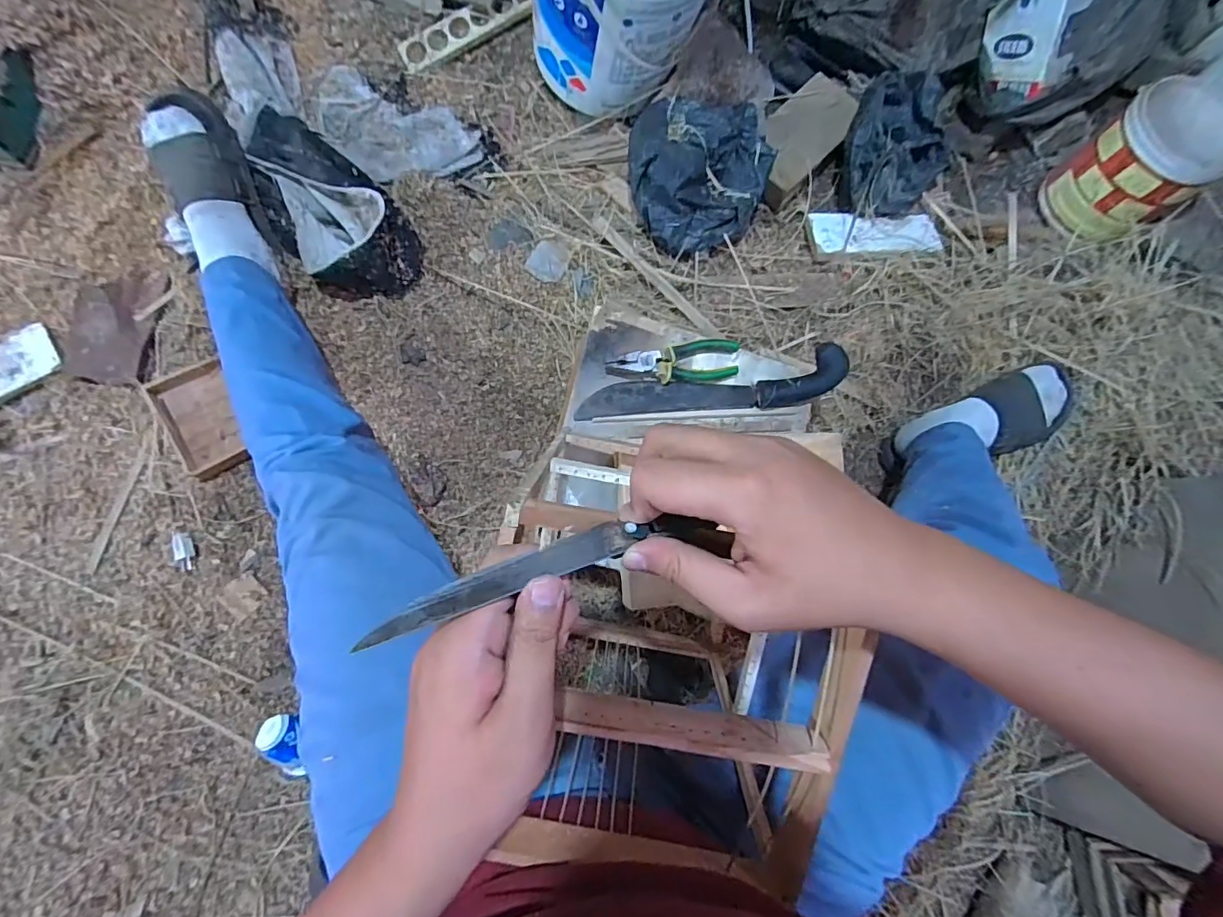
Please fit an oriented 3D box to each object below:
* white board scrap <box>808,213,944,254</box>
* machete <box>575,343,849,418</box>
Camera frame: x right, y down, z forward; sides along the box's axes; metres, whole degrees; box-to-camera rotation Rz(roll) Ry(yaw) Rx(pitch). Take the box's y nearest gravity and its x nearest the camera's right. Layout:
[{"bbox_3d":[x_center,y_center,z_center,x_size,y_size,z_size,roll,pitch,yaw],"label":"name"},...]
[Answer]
[{"bbox_3d":[0.456,-0.388,0.898,0.214,0.010,0.079,3,69,3],"label":"white board scrap"},{"bbox_3d":[0.137,-0.083,0.659,0.356,0.038,0.070,-12,80,-5],"label":"machete"}]

